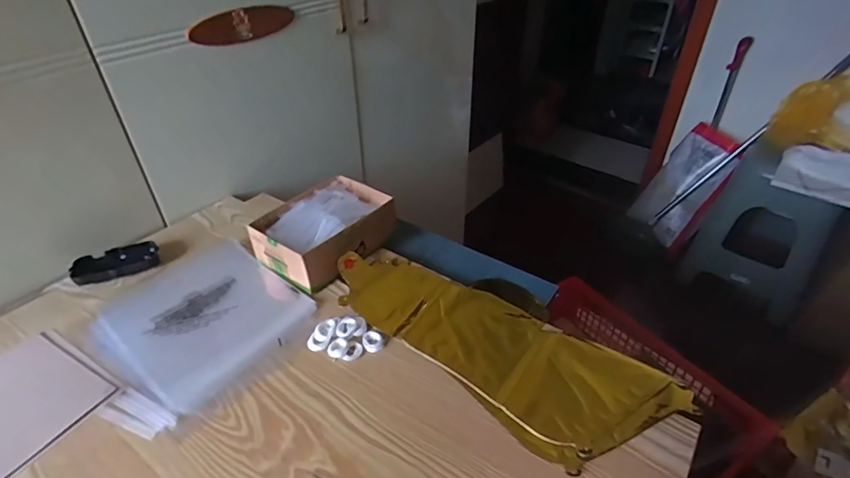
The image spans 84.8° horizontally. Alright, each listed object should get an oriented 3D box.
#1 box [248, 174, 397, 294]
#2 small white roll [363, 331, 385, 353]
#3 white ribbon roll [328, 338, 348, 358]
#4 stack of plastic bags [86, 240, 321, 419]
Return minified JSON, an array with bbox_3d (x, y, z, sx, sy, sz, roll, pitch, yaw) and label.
[{"bbox_3d":[-0.147,-0.015,0.693,0.141,0.073,0.181,26,45,30],"label":"box"},{"bbox_3d":[-0.063,0.125,0.569,0.025,0.007,0.028,-11,39,-13],"label":"small white roll"},{"bbox_3d":[-0.105,0.132,0.558,0.022,0.007,0.027,2,38,4],"label":"white ribbon roll"},{"bbox_3d":[-0.301,0.097,0.624,0.256,0.007,0.222,22,43,27],"label":"stack of plastic bags"}]

